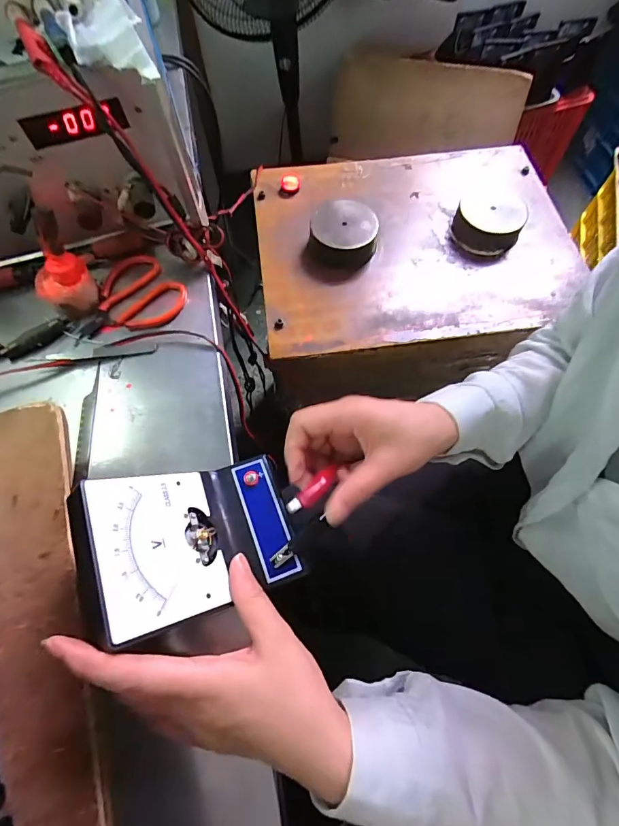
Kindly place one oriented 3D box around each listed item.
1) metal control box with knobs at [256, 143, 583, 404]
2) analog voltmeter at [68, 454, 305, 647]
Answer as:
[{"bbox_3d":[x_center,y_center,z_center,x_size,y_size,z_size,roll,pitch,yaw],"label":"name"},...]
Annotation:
[{"bbox_3d":[0.151,-0.231,0.620,0.439,0.152,0.365,-7,66,-1],"label":"metal control box with knobs"},{"bbox_3d":[-0.072,0.079,0.264,0.113,0.082,0.096,-23,67,-8],"label":"analog voltmeter"}]

